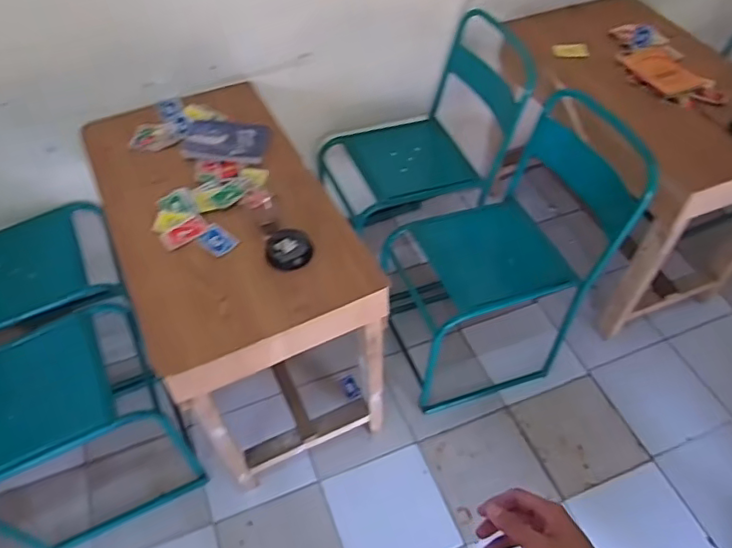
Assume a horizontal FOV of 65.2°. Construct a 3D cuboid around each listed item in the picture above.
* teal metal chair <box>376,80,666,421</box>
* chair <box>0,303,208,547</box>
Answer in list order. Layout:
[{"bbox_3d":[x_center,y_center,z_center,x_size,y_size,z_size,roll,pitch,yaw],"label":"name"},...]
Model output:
[{"bbox_3d":[0.344,-0.054,1.578,0.546,0.735,0.460,-15,53,-10],"label":"teal metal chair"},{"bbox_3d":[-0.787,0.265,1.338,0.501,0.755,0.457,-24,55,-16],"label":"chair"}]

